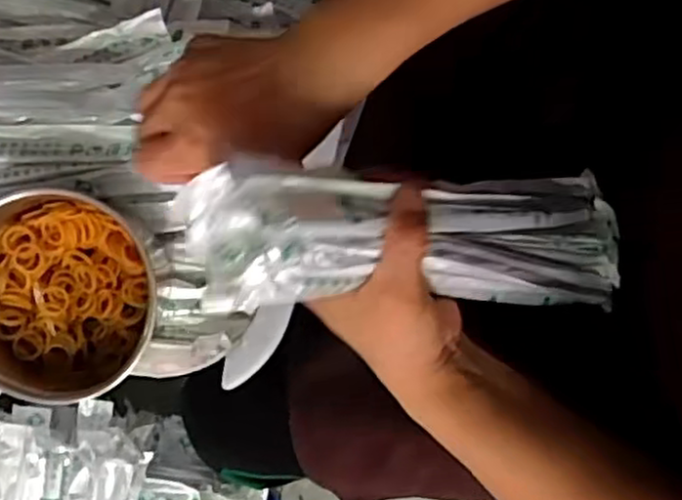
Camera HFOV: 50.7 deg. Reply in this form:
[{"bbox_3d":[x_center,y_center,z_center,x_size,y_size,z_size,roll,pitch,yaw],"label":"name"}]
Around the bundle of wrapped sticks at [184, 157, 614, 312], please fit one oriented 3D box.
[{"bbox_3d":[0.057,-0.007,0.364,0.281,0.045,0.075,0,77,-36],"label":"bundle of wrapped sticks"}]

